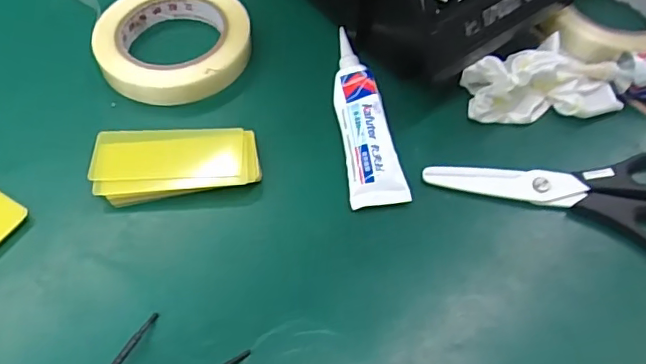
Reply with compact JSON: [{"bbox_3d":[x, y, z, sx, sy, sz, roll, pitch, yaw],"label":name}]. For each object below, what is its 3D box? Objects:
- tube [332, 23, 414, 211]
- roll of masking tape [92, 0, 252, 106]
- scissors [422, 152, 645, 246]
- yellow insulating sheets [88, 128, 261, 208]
[{"bbox_3d":[0.028,-0.050,0.390,0.036,0.020,0.146,-5,56,-6],"label":"tube"},{"bbox_3d":[-0.114,-0.110,0.432,0.113,0.022,0.104,1,56,-2],"label":"roll of masking tape"},{"bbox_3d":[0.165,-0.003,0.362,0.183,0.014,0.079,18,57,9],"label":"scissors"},{"bbox_3d":[-0.096,-0.011,0.373,0.105,0.016,0.049,-3,56,-4],"label":"yellow insulating sheets"}]

